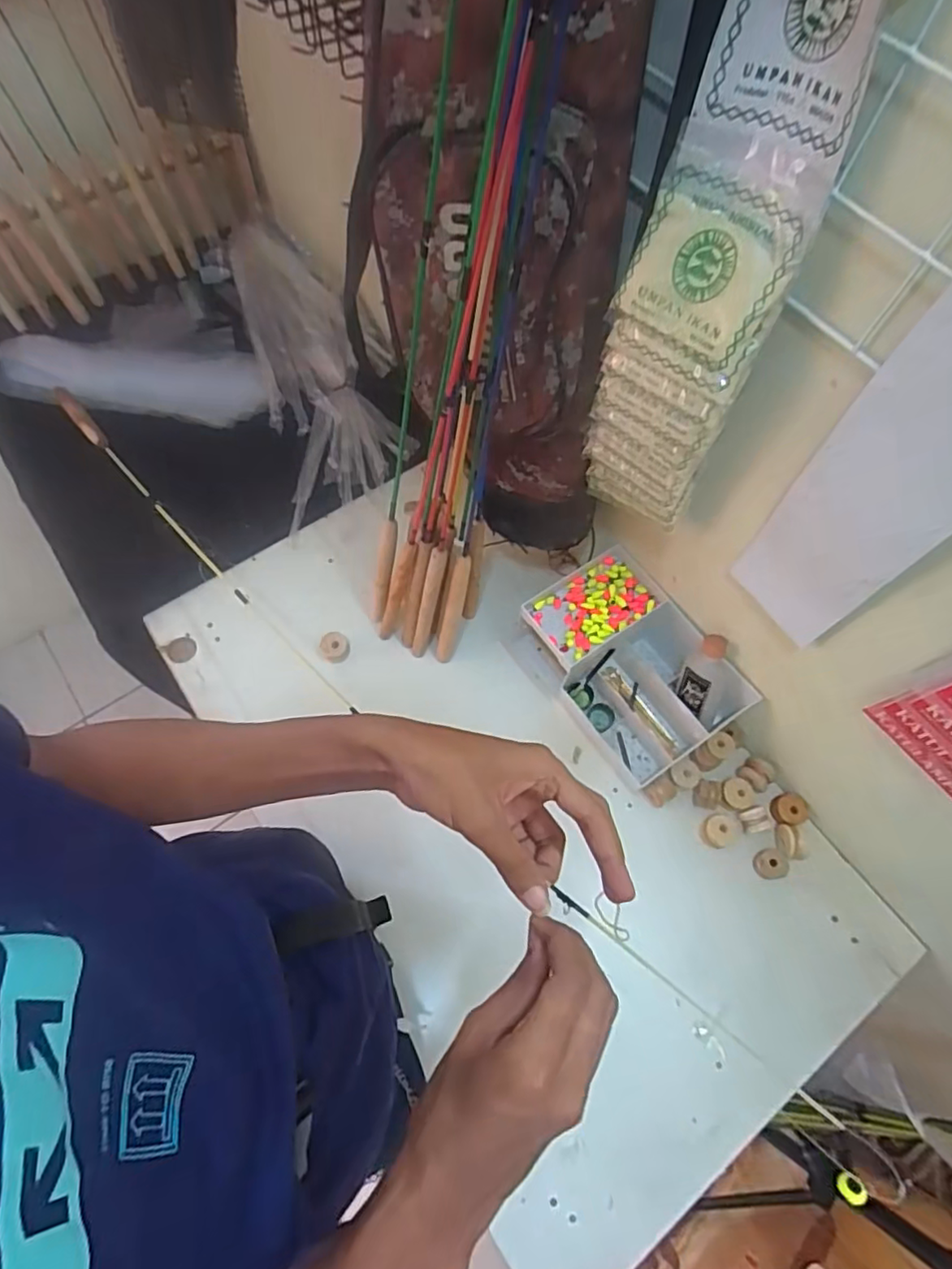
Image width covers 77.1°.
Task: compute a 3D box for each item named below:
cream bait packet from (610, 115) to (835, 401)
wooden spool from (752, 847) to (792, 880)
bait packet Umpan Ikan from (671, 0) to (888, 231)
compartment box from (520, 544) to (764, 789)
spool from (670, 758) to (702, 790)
[{"bbox_3d":[0.144,-0.227,0.365,0.098,0.119,0.016,37,42,13],"label":"cream bait packet"},{"bbox_3d":[0.318,0.248,0.645,0.030,0.022,0.030,-7,67,-5],"label":"wooden spool"},{"bbox_3d":[0.160,-0.286,0.291,0.086,0.119,0.032,35,70,13],"label":"bait packet Umpan Ikan"},{"bbox_3d":[0.175,0.031,0.691,0.157,0.108,0.227,-34,72,-16],"label":"compartment box"},{"bbox_3d":[0.236,0.158,0.675,0.035,0.018,0.031,-31,71,-14],"label":"spool"}]

